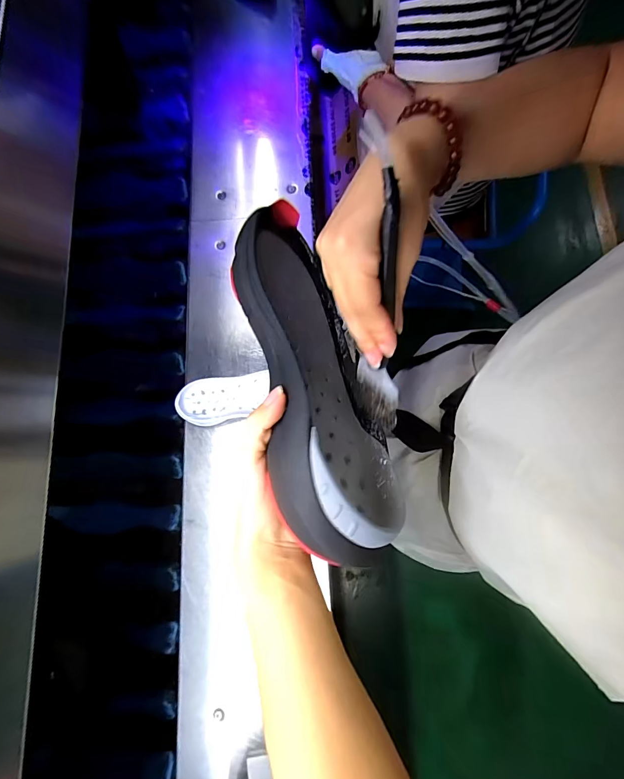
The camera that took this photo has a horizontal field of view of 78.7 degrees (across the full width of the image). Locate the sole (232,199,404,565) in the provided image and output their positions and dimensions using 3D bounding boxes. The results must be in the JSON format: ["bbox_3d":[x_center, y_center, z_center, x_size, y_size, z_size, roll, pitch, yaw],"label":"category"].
[{"bbox_3d":[0.004,-0.029,0.305,0.040,0.116,0.306,-33,58,33],"label":"sole"}]

